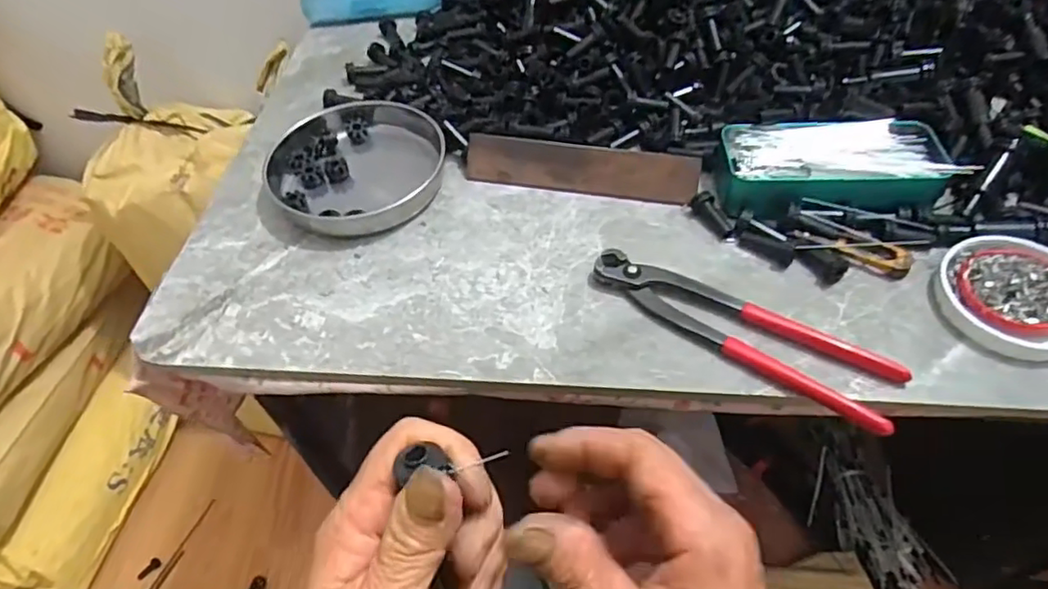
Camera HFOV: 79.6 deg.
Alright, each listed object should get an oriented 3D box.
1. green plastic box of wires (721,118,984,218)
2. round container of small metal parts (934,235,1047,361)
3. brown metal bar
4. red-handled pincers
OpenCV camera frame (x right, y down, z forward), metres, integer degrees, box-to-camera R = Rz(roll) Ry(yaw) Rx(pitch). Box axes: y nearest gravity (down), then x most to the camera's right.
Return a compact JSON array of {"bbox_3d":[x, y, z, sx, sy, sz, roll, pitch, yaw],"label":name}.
[{"bbox_3d":[0.224,-0.096,0.457,0.154,0.034,0.079,-2,52,2],"label":"green plastic box of wires"},{"bbox_3d":[0.313,-0.002,0.397,0.089,0.011,0.087,-2,52,3],"label":"round container of small metal parts"},{"bbox_3d":[0.044,-0.098,0.488,0.178,0.010,0.038,9,88,13],"label":"brown metal bar"},{"bbox_3d":[0.134,0.020,0.397,0.194,0.013,0.046,27,58,23],"label":"red-handled pincers"}]

